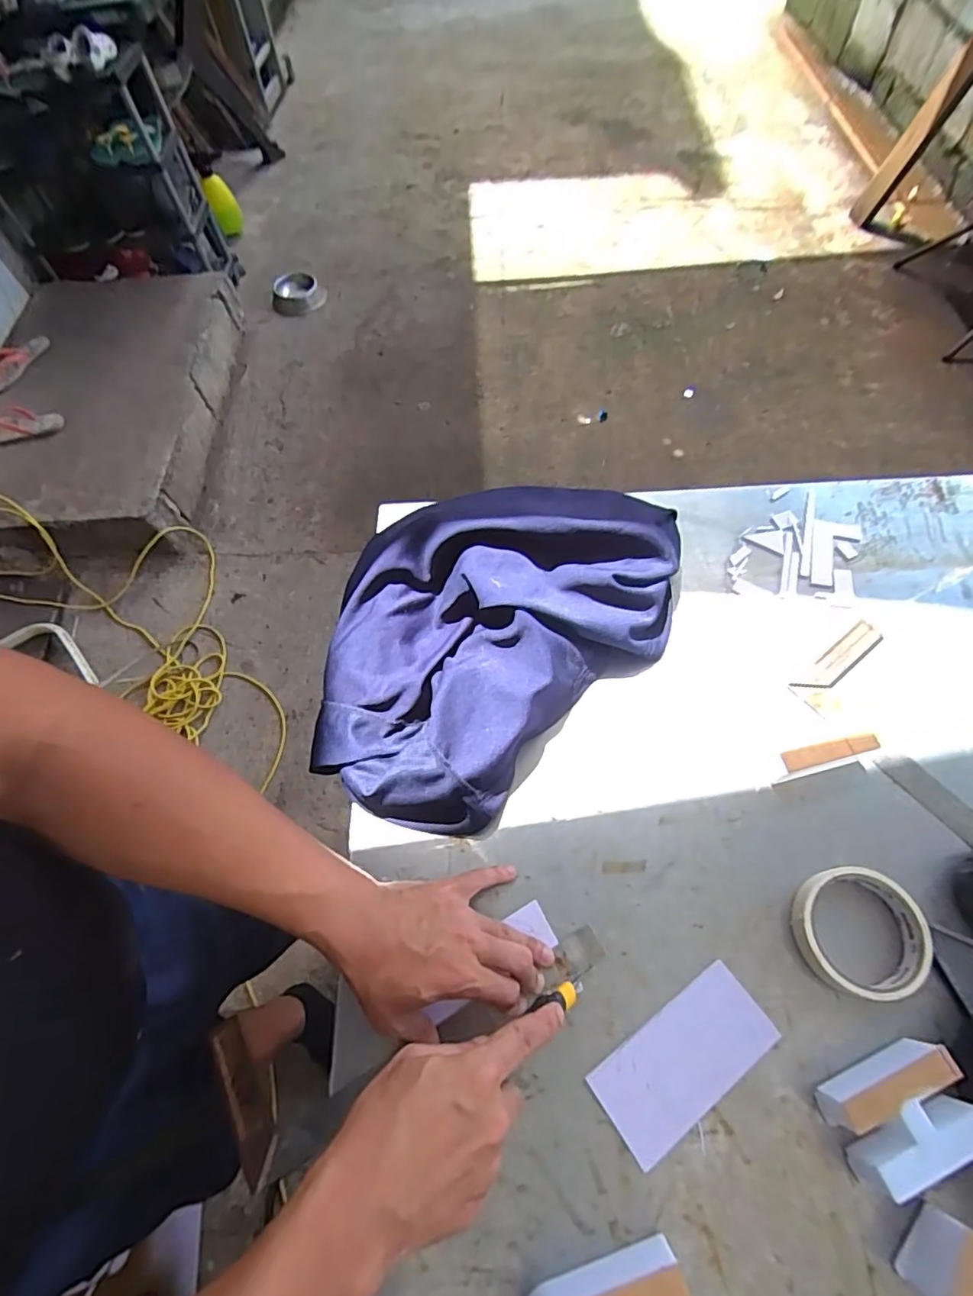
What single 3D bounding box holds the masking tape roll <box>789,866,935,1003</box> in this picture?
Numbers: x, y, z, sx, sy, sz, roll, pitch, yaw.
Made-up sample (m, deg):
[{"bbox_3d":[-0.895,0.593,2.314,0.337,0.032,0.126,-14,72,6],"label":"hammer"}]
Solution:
[{"bbox_3d":[0.280,0.217,0.441,0.091,0.030,0.088,-1,64,2],"label":"masking tape roll"}]

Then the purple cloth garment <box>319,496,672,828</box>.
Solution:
[{"bbox_3d":[0.001,-0.030,0.553,0.396,0.070,0.266,-41,69,-16],"label":"purple cloth garment"}]

